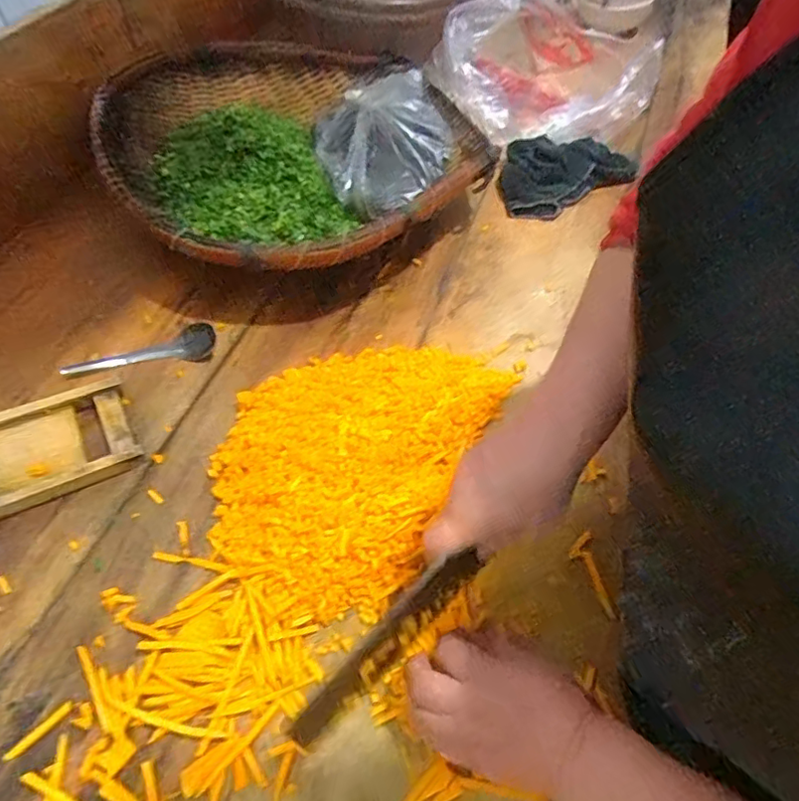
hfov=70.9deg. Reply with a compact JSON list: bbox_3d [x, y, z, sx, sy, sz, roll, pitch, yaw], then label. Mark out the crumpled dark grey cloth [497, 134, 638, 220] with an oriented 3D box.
[{"bbox_3d":[0.222,-0.332,0.804,0.200,0.042,0.147,-22,55,-15],"label":"crumpled dark grey cloth"}]

